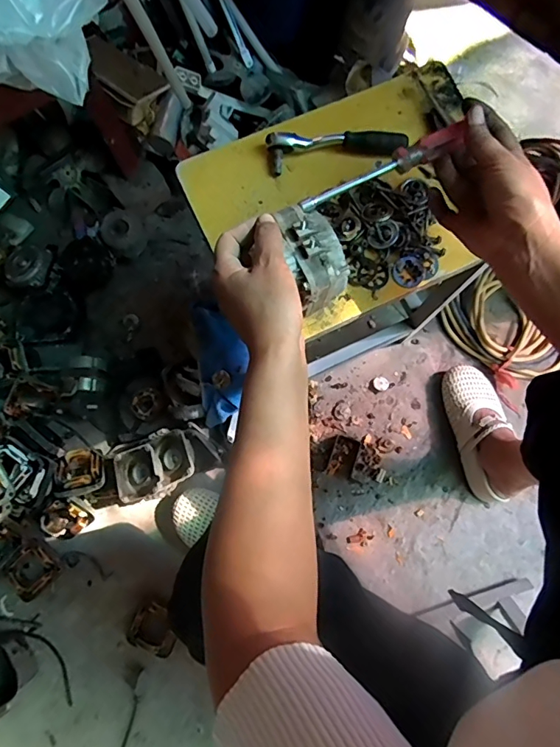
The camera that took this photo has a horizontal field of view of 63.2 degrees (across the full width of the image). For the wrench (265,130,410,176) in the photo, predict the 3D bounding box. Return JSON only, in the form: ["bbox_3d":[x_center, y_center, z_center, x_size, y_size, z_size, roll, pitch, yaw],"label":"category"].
[{"bbox_3d":[0.061,-0.245,0.487,0.145,0.019,0.036,-10,76,-3],"label":"wrench"}]

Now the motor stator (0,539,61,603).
[{"bbox_3d":[-0.436,0.345,0.799,0.074,0.032,0.079,-42,81,-9],"label":"motor stator"}]

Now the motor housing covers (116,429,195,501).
[{"bbox_3d":[-0.213,0.157,0.764,0.136,0.046,0.088,-27,77,-7],"label":"motor housing covers"}]

